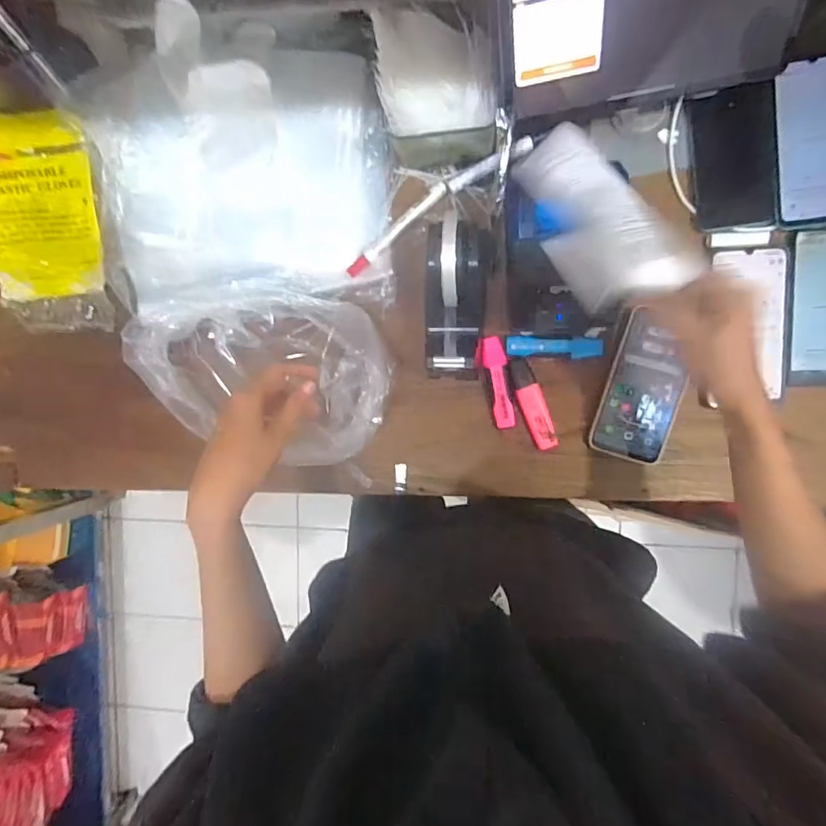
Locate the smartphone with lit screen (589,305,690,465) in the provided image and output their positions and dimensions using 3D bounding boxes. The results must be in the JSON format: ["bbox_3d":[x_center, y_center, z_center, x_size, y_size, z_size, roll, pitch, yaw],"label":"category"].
[{"bbox_3d":[0.254,-0.023,0.542,0.080,0.013,0.152,15,97,5],"label":"smartphone with lit screen"}]

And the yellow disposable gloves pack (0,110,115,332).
[{"bbox_3d":[-0.448,-0.223,0.592,0.149,0.022,0.246,-9,95,8],"label":"yellow disposable gloves pack"}]

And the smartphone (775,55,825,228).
[{"bbox_3d":[0.409,-0.275,0.502,0.072,0.014,0.162,-3,96,7],"label":"smartphone"}]

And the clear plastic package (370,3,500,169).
[{"bbox_3d":[0.026,-0.326,0.505,0.112,0.089,0.111,-2,96,7],"label":"clear plastic package"}]

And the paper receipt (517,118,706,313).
[{"bbox_3d":[0.150,-0.164,0.426,0.070,0.058,0.179,-32,72,9],"label":"paper receipt"}]

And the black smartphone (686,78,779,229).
[{"bbox_3d":[0.336,-0.263,0.516,0.084,0.009,0.141,-8,95,8],"label":"black smartphone"}]

